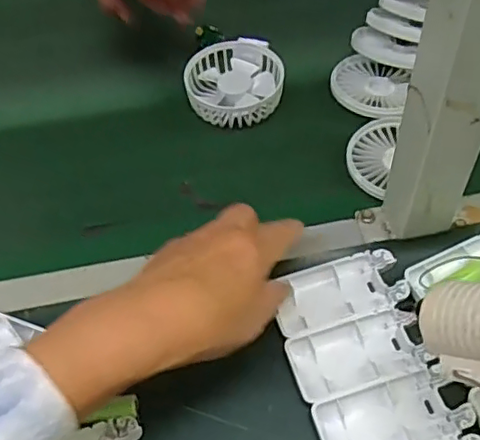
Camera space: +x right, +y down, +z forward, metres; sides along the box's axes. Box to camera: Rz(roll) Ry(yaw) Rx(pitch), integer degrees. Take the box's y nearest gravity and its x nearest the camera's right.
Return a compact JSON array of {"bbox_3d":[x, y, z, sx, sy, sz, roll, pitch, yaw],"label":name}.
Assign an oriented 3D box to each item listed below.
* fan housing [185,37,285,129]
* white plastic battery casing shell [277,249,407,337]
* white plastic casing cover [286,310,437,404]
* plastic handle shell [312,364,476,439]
[{"bbox_3d":[-0.004,-0.130,0.558,0.088,0.031,0.097,-2,57,4],"label":"fan housing"},{"bbox_3d":[0.071,0.051,0.413,0.092,0.009,0.045,-16,57,-5],"label":"white plastic battery casing shell"},{"bbox_3d":[0.081,0.091,0.398,0.093,0.019,0.044,-16,57,-6],"label":"white plastic casing cover"},{"bbox_3d":[0.094,0.124,0.365,0.091,0.011,0.044,-17,57,-6],"label":"plastic handle shell"}]

